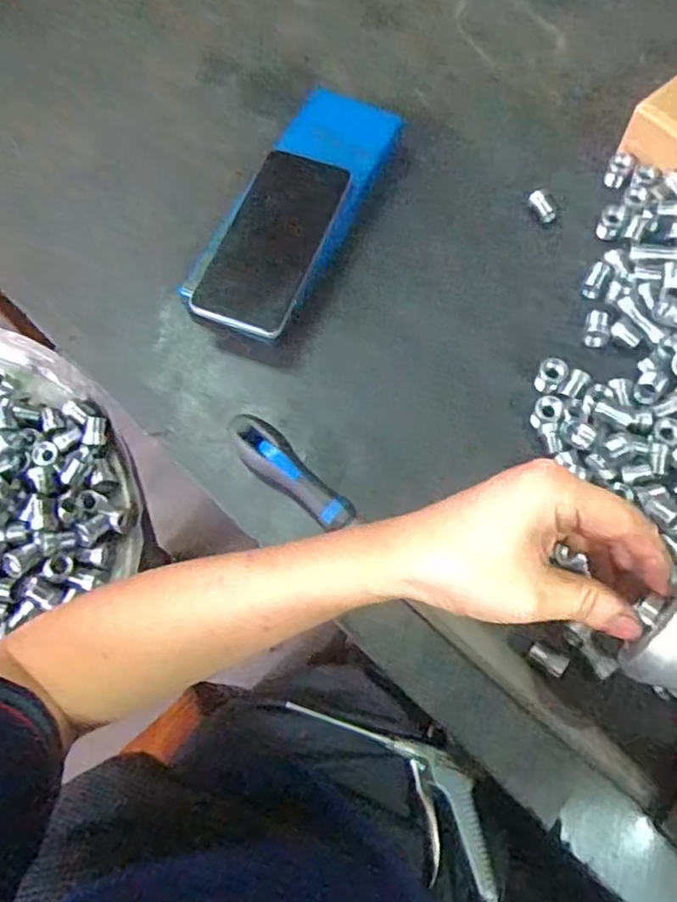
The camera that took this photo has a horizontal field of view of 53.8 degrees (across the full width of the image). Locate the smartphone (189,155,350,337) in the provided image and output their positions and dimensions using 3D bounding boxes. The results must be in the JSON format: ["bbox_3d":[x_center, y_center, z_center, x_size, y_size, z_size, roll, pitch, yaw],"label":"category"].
[{"bbox_3d":[-0.050,-0.168,0.529,0.071,0.014,0.162,26,72,-13],"label":"smartphone"}]

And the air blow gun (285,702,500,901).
[{"bbox_3d":[0.068,0.279,0.526,0.077,0.022,0.238,-30,66,-33],"label":"air blow gun"}]

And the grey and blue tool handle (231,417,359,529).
[{"bbox_3d":[-0.037,0.016,0.482,0.031,0.031,0.115,-42,73,-14],"label":"grey and blue tool handle"}]

